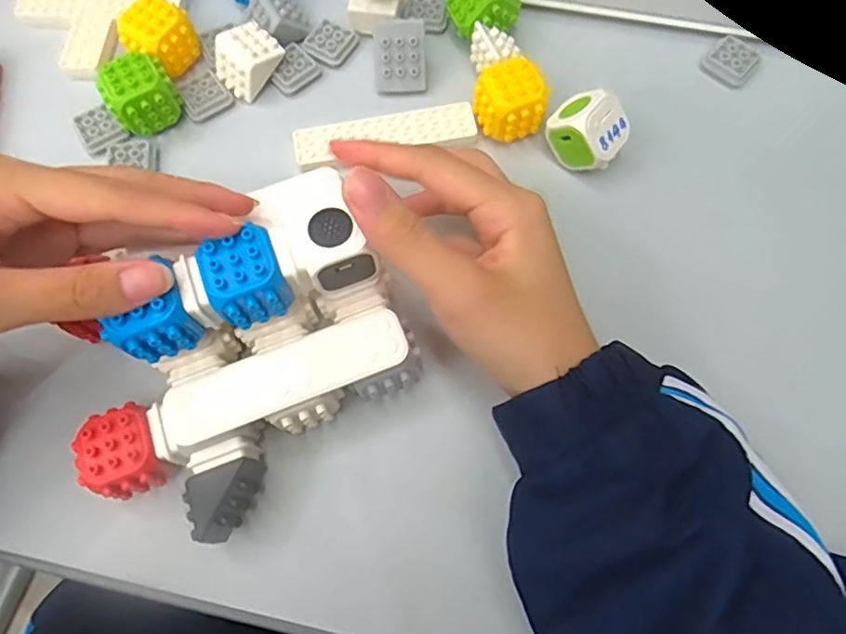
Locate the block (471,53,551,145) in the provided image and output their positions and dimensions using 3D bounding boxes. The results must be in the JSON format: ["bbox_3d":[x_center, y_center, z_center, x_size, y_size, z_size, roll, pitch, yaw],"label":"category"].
[{"bbox_3d":[0.047,-0.118,0.327,0.036,0.035,0.031,-16,71,-5],"label":"block"}]

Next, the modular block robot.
[{"bbox_3d":[-0.078,0.022,0.250,0.144,0.080,0.088,-39,75,-13],"label":"modular block robot"}]

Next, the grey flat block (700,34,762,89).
[{"bbox_3d":[0.184,-0.153,0.350,0.028,0.007,0.028,42,76,14],"label":"grey flat block"}]

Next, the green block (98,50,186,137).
[{"bbox_3d":[-0.159,-0.125,0.330,0.036,0.032,0.029,-36,74,-11],"label":"green block"}]

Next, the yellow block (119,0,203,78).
[{"bbox_3d":[-0.153,-0.163,0.342,0.028,0.033,0.035,31,74,11],"label":"yellow block"}]

